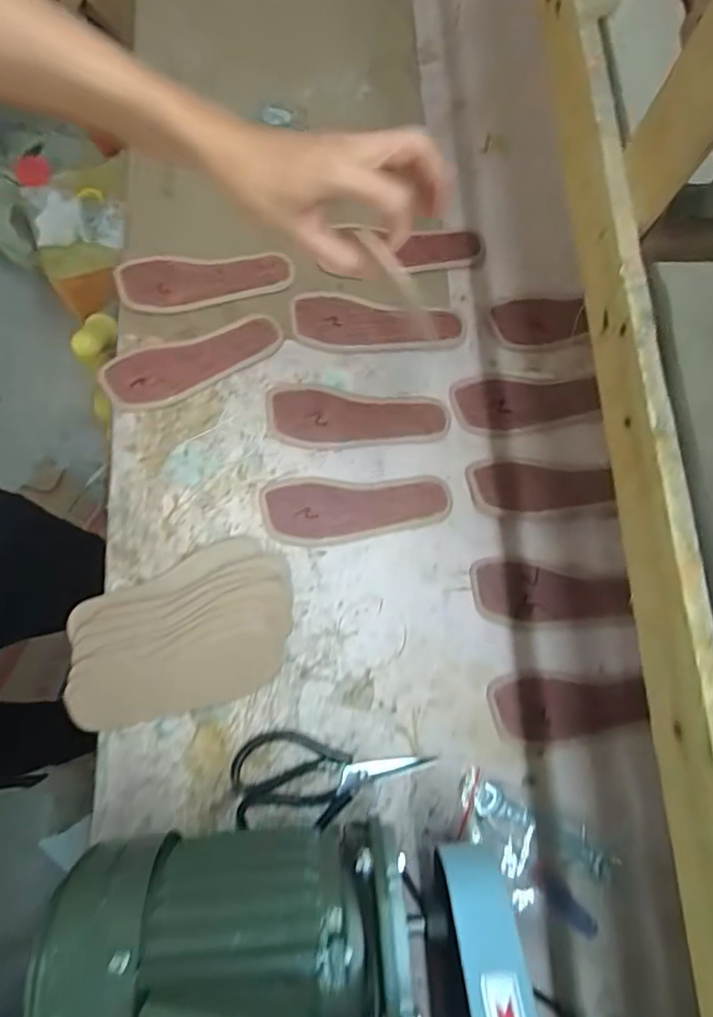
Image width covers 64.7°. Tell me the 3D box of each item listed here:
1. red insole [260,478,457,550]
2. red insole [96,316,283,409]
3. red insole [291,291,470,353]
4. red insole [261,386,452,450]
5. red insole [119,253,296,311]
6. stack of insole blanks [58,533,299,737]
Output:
[{"bbox_3d":[0.000,0.000,0.596,0.198,0.006,0.070,-4,78,-2],"label":"red insole"},{"bbox_3d":[-0.178,-0.159,0.620,0.197,0.009,0.069,-16,78,-5],"label":"red insole"},{"bbox_3d":[0.023,-0.206,0.643,0.196,0.008,0.066,10,82,2],"label":"red insole"},{"bbox_3d":[0.001,-0.096,0.625,0.198,0.006,0.069,6,80,-1],"label":"red insole"},{"bbox_3d":[-0.174,-0.259,0.648,0.196,0.005,0.064,-2,85,-4],"label":"red insole"},{"bbox_3d":[-0.169,0.124,0.545,0.226,0.042,0.141,-25,79,-6],"label":"stack of insole blanks"}]

